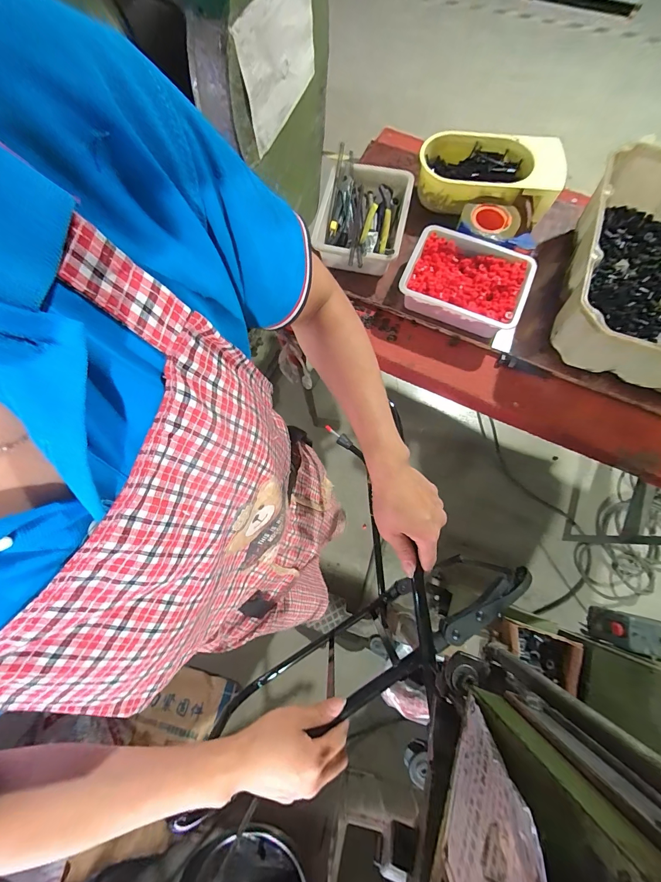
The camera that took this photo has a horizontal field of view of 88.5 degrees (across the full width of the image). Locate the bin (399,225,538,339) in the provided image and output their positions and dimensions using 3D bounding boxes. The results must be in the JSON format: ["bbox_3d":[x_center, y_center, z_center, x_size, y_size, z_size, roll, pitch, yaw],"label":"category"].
[{"bbox_3d":[0.272,-0.318,0.691,0.243,0.066,0.171,19,76,6],"label":"bin"}]

